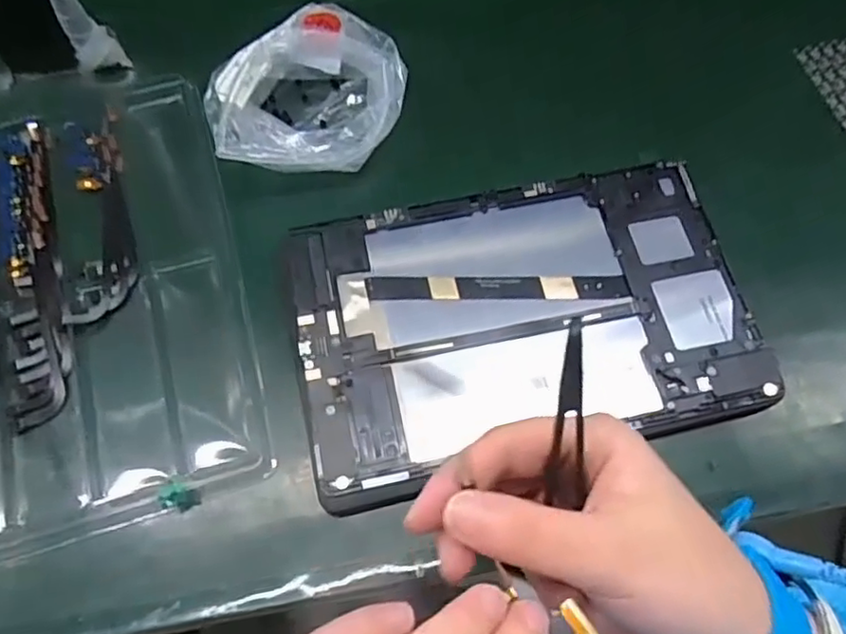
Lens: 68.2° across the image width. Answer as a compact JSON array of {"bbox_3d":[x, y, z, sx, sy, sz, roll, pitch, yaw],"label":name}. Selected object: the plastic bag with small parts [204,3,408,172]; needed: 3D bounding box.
[{"bbox_3d":[-0.072,-0.138,0.389,0.123,0.048,0.107,-15,68,-7],"label":"plastic bag with small parts"}]

